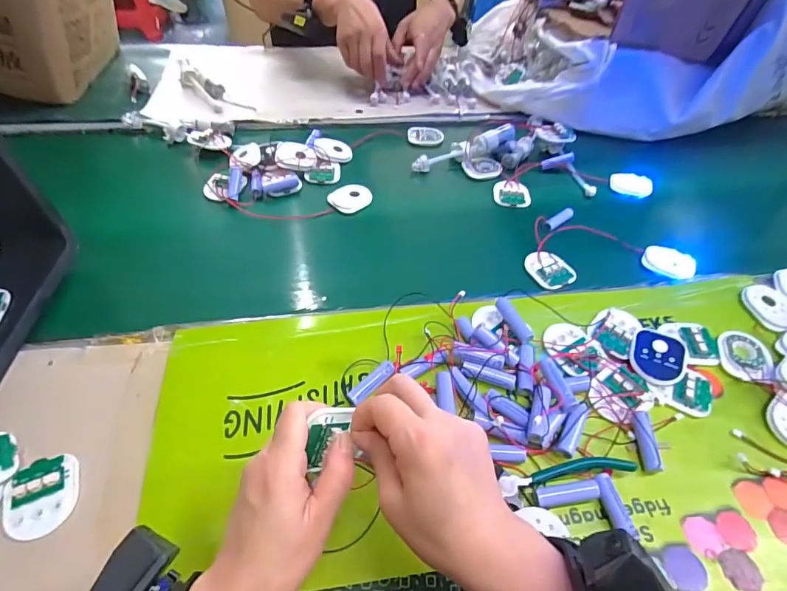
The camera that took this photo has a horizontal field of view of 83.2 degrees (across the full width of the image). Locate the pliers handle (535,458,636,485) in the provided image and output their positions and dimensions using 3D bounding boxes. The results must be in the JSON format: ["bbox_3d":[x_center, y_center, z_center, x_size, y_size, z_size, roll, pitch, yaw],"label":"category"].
[{"bbox_3d":[0.151,0.137,0.356,0.081,0.015,0.016,-2,48,-5],"label":"pliers handle"}]

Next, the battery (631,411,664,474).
[{"bbox_3d":[0.214,0.123,0.373,0.013,0.016,0.049,0,64,-3],"label":"battery"}]

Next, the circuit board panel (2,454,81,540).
[{"bbox_3d":[-0.263,0.147,0.329,0.049,0.005,0.059,-16,50,-17],"label":"circuit board panel"}]

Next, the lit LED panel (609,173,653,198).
[{"bbox_3d":[0.349,-0.164,0.654,0.059,0.015,0.042,29,52,22],"label":"lit LED panel"}]

